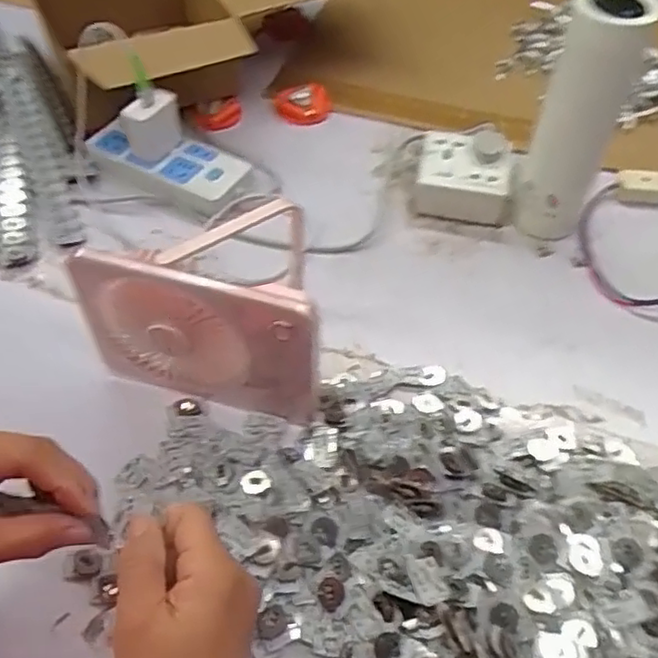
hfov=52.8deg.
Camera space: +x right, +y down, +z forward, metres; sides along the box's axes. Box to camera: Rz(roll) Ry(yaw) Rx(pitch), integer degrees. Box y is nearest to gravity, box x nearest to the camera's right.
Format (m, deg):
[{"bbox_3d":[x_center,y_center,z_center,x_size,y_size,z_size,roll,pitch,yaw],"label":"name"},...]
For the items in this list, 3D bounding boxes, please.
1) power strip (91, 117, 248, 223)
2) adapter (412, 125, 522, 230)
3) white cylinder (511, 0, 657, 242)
[{"bbox_3d":[-0.163,-0.175,0.682,0.171,0.028,0.066,28,57,20],"label":"power strip"},{"bbox_3d":[0.135,-0.158,0.671,0.091,0.055,0.096,7,51,4],"label":"adapter"},{"bbox_3d":[0.211,-0.172,0.576,0.065,0.221,0.059,21,53,14],"label":"white cylinder"}]

